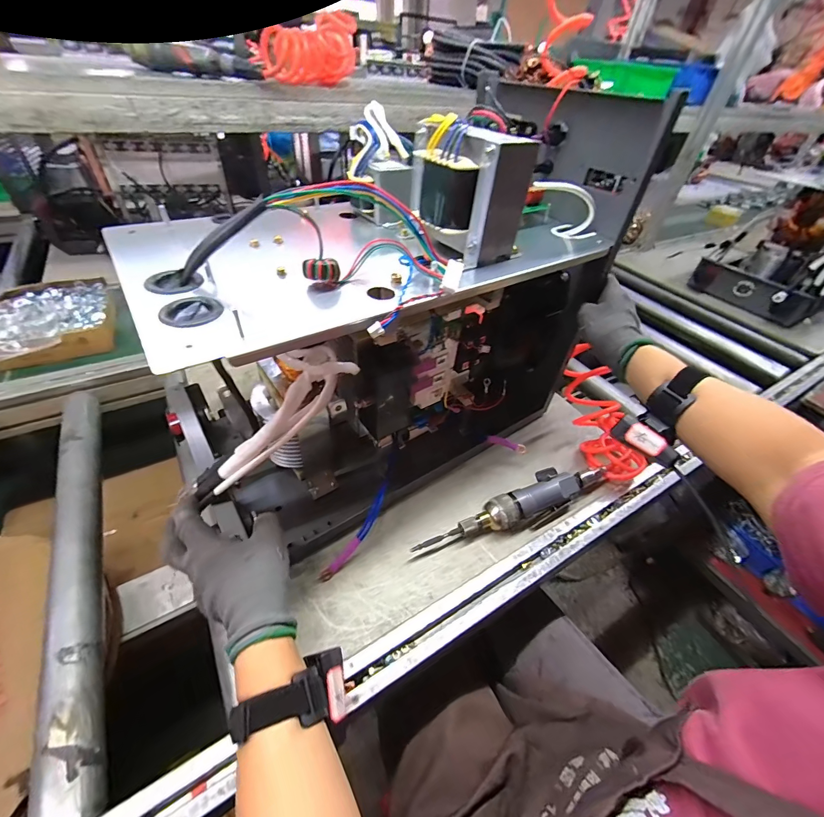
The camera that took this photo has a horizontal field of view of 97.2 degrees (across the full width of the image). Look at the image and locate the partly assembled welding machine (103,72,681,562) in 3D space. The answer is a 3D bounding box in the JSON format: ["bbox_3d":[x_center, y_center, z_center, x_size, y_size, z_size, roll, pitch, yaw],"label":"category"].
[{"bbox_3d":[-0.024,-0.109,0.458,0.521,0.411,0.265,-26,57,-26],"label":"partly assembled welding machine"}]

